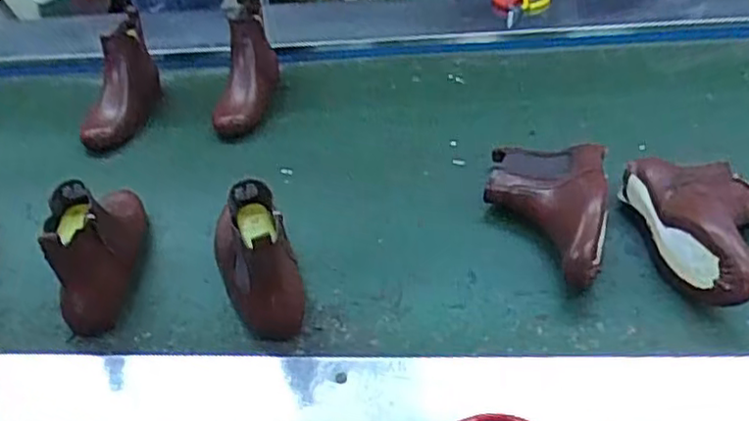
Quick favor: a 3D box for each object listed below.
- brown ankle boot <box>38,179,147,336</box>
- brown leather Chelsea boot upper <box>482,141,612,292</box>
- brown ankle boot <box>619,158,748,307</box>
[{"bbox_3d":[-0.323,0.021,0.815,0.075,0.133,0.228,-9,36,-3],"label":"brown ankle boot"},{"bbox_3d":[0.204,-0.007,0.832,0.139,0.074,0.238,3,37,13],"label":"brown leather Chelsea boot upper"},{"bbox_3d":[0.385,0.019,0.767,0.141,0.069,0.230,-6,36,2],"label":"brown ankle boot"}]

